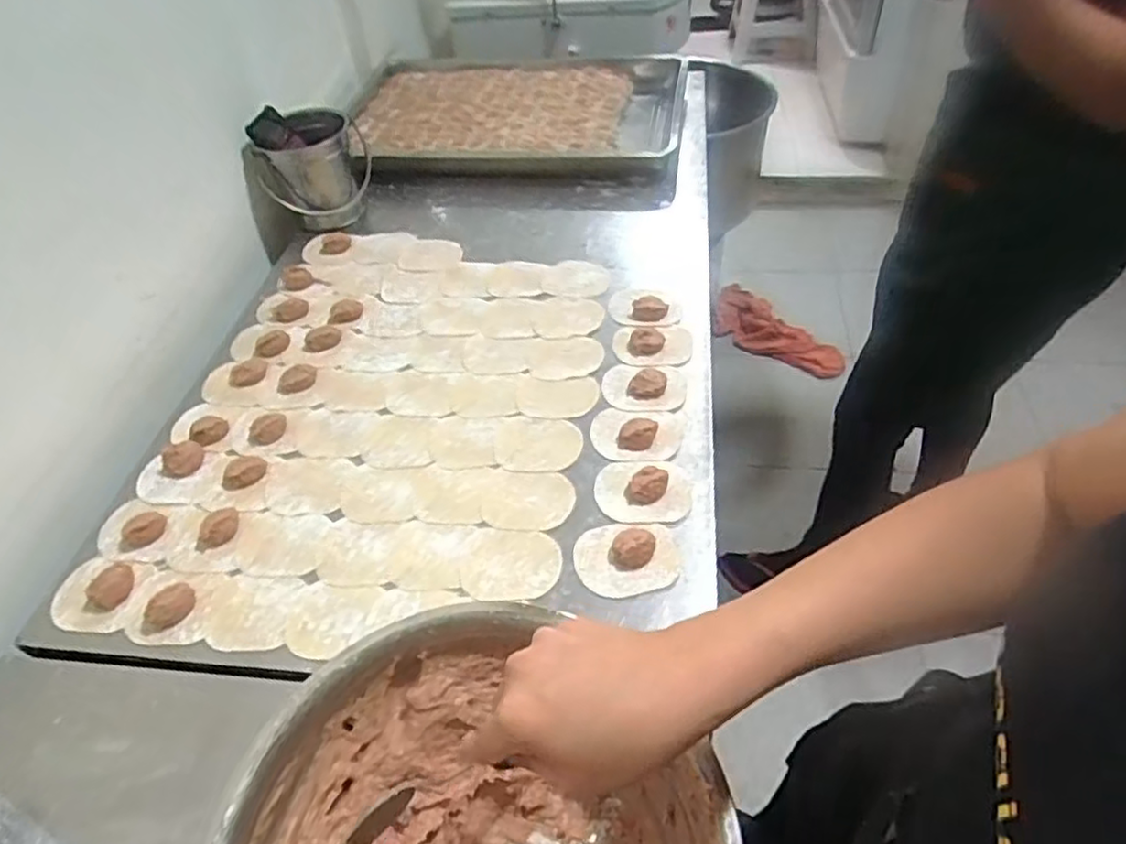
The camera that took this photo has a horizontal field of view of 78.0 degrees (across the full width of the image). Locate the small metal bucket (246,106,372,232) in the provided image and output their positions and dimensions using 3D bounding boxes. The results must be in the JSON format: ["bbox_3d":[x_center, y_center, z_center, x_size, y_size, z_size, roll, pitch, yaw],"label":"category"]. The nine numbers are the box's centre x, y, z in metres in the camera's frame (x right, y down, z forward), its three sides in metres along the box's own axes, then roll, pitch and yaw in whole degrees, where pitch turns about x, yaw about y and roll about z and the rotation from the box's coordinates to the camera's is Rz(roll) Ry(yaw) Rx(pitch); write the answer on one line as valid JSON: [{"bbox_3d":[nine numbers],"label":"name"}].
[{"bbox_3d":[-0.368,-0.380,1.033,0.122,0.144,0.154,3,49,9],"label":"small metal bucket"}]

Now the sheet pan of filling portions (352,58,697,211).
[{"bbox_3d":[-0.088,-0.532,1.211,0.600,0.043,0.464,7,49,12],"label":"sheet pan of filling portions"}]

